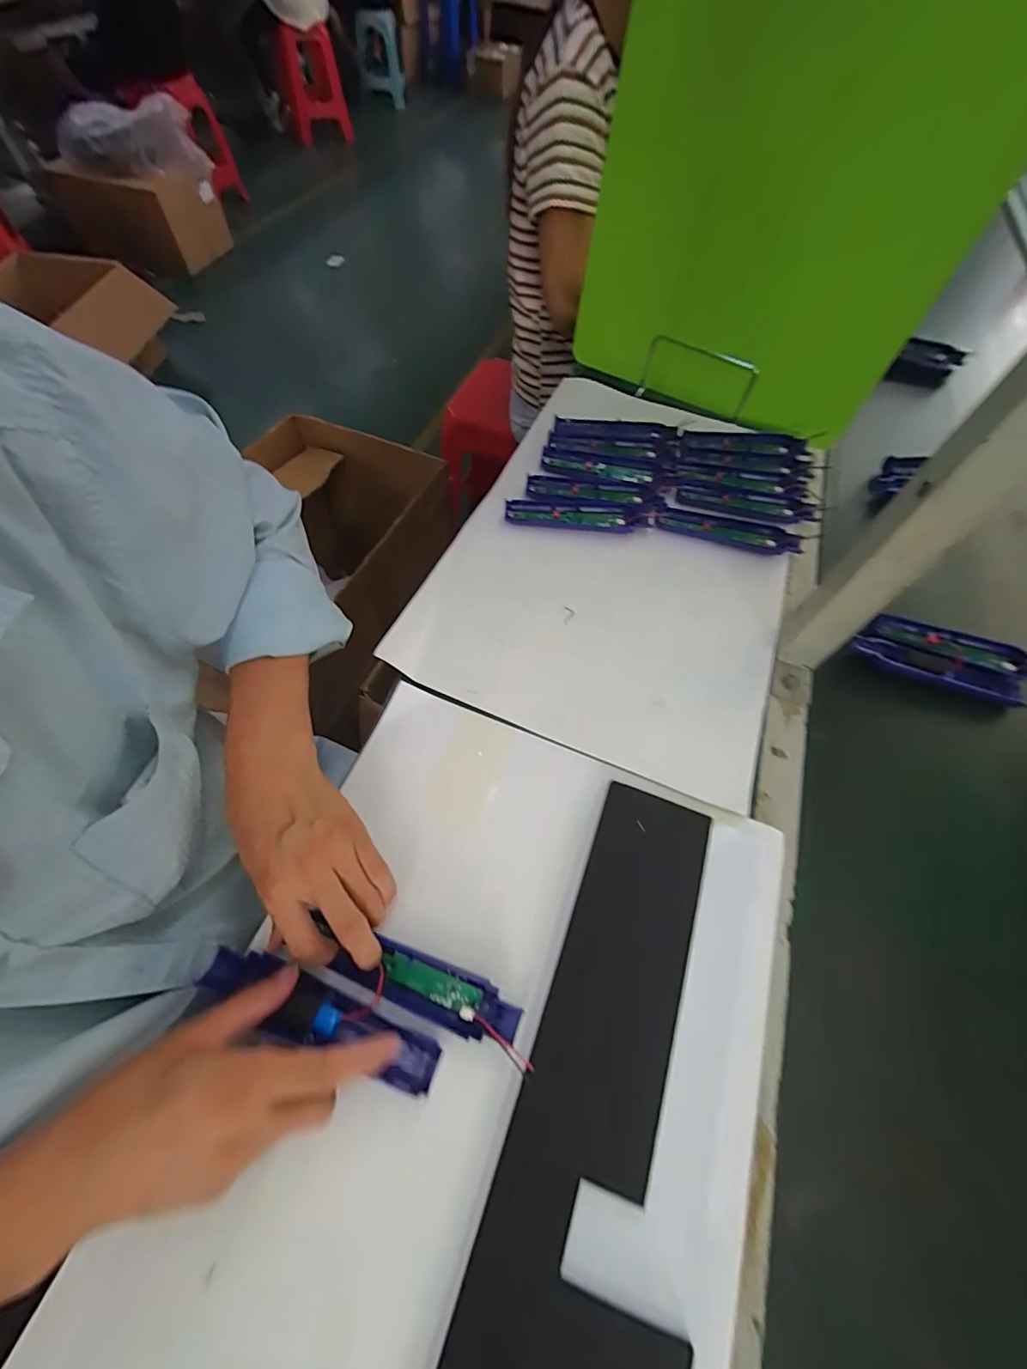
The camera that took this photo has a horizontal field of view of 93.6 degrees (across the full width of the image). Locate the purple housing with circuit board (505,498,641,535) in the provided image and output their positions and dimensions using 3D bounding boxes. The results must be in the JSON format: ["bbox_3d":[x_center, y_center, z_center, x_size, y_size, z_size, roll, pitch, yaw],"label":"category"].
[{"bbox_3d":[0.069,-0.200,0.568,0.153,0.014,0.030,3,62,0],"label":"purple housing with circuit board"}]

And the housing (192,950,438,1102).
[{"bbox_3d":[-0.131,0.224,0.323,0.168,0.017,0.038,21,62,5],"label":"housing"}]

